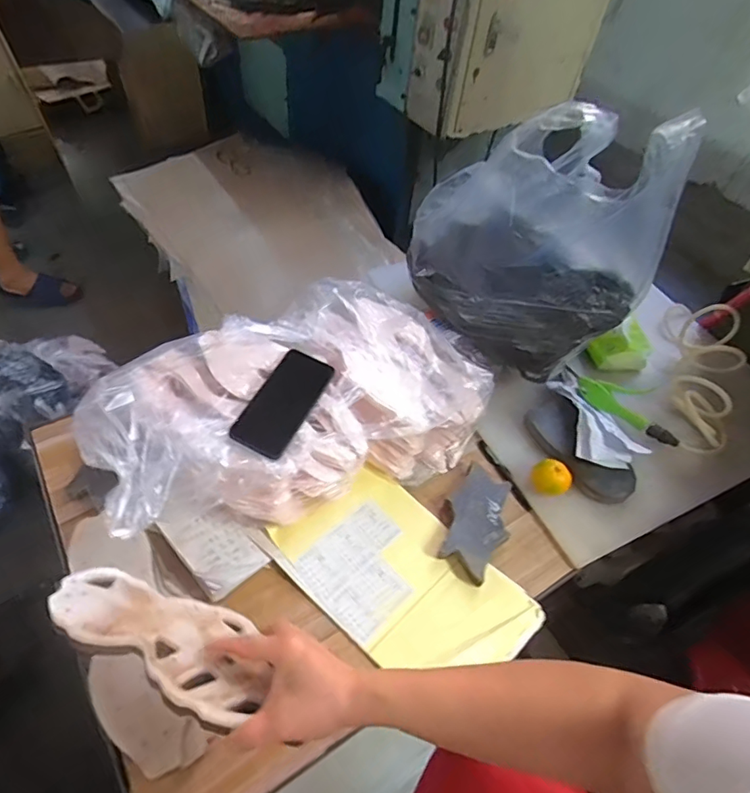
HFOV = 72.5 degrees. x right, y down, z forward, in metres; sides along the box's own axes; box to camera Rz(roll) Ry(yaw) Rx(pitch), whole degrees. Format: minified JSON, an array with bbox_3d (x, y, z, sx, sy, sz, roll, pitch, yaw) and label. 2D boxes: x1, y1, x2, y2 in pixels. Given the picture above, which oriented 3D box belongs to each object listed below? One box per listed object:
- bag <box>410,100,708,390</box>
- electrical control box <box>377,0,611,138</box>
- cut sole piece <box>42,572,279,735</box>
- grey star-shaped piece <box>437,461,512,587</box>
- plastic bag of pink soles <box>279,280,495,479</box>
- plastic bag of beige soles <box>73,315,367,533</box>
[{"bbox_3d":[0.237,-0.251,0.783,0.194,0.383,0.338,-35,63,-29],"label":"bag"},{"bbox_3d":[0.283,-0.899,1.206,0.459,0.455,0.287,-10,54,-14],"label":"electrical control box"},{"bbox_3d":[-0.193,0.219,0.480,0.233,0.018,0.097,18,18,18],"label":"cut sole piece"},{"bbox_3d":[0.150,0.177,0.746,0.093,0.020,0.164,31,55,17],"label":"grey star-shaped piece"},{"bbox_3d":[0.013,-0.040,0.827,0.237,0.154,0.329,-24,58,-23],"label":"plastic bag of pink soles"},{"bbox_3d":[-0.199,0.046,0.715,0.339,0.166,0.272,-14,55,-17],"label":"plastic bag of beige soles"}]

